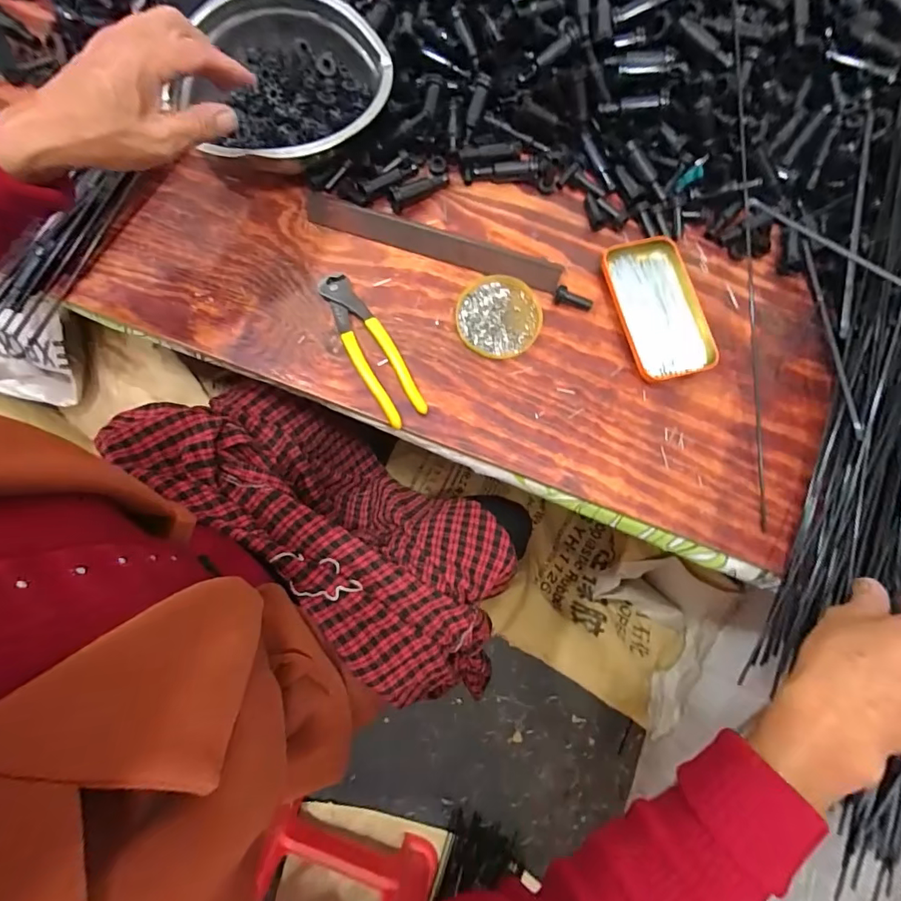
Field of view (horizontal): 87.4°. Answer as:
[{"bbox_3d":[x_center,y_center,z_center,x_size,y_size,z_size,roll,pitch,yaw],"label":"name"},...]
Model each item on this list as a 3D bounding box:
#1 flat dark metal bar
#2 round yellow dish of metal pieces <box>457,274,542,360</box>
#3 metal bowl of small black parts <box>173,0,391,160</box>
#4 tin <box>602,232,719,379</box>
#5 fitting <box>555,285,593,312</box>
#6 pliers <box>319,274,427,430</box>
[{"bbox_3d":[-0.020,-0.214,0.486,0.269,0.009,0.031,18,78,3],"label":"flat dark metal bar"},{"bbox_3d":[0.049,-0.133,0.469,0.083,0.008,0.084,0,78,-1],"label":"round yellow dish of metal pieces"},{"bbox_3d":[-0.170,-0.372,0.481,0.207,0.053,0.197,0,78,-1],"label":"metal bowl of small black parts"},{"bbox_3d":[0.205,-0.141,0.464,0.072,0.025,0.145,-15,78,-4],"label":"tin"},{"bbox_3d":[0.124,-0.151,0.469,0.038,0.017,0.012,19,78,3],"label":"fitting"},{"bbox_3d":[-0.078,-0.101,0.458,0.043,0.013,0.165,-29,80,-7],"label":"pliers"}]

